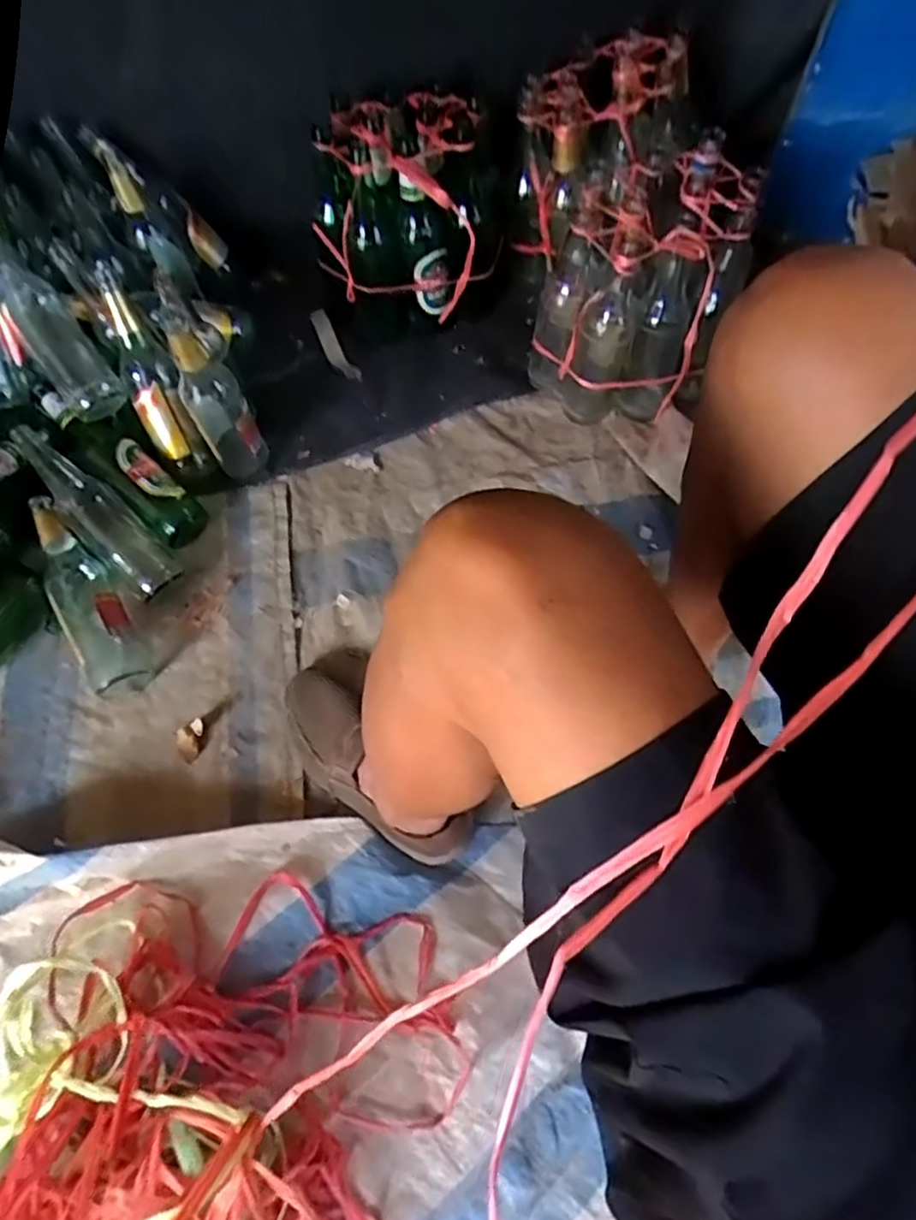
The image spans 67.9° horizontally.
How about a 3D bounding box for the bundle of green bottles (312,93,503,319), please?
[{"bbox_3d":[-0.068,-0.567,0.995,0.269,0.236,0.236,-3,65,1],"label":"bundle of green bottles"}]

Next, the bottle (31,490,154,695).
[{"bbox_3d":[-0.465,-0.020,0.842,0.071,0.063,0.263,-33,69,-9],"label":"bottle"}]

